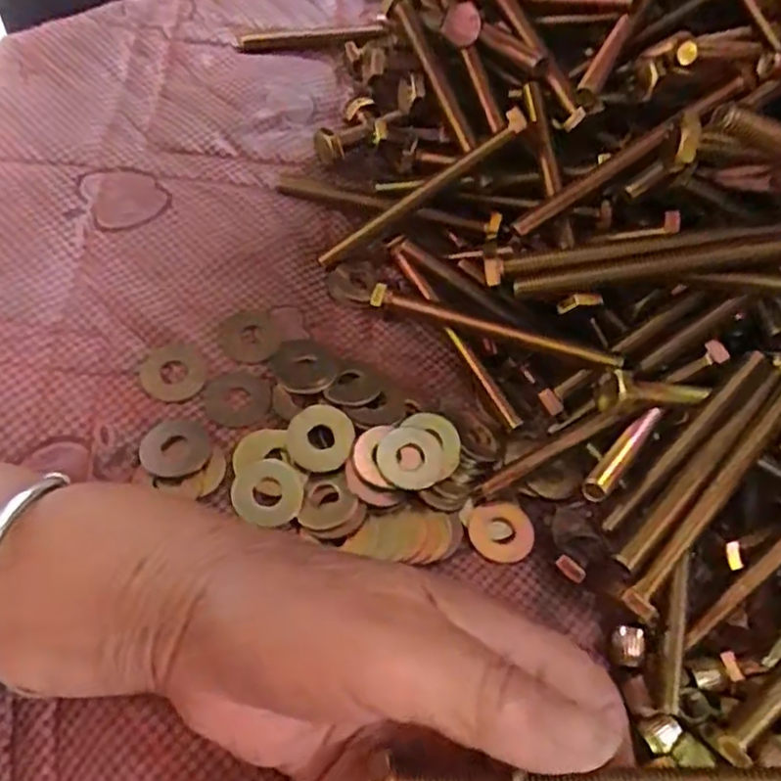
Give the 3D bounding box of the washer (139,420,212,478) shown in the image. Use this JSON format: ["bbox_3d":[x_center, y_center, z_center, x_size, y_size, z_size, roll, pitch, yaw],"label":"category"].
[{"bbox_3d":[-0.078,0.021,0.242,0.024,0.004,0.023,-11,57,-15],"label":"washer"}]

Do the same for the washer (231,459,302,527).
[{"bbox_3d":[-0.044,0.036,0.240,0.024,0.004,0.022,3,59,-5],"label":"washer"}]

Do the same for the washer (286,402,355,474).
[{"bbox_3d":[-0.026,0.017,0.248,0.024,0.004,0.025,3,59,-5],"label":"washer"}]

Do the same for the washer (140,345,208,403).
[{"bbox_3d":[-0.083,-0.007,0.259,0.023,0.004,0.024,0,63,-1],"label":"washer"}]

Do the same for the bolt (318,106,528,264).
[{"bbox_3d":[0.011,-0.084,0.285,0.103,0.006,0.009,-31,63,21],"label":"bolt"}]

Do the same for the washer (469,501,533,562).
[{"bbox_3d":[0.041,0.052,0.248,0.024,0.004,0.022,3,59,-5],"label":"washer"}]

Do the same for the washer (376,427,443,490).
[{"bbox_3d":[0.007,0.025,0.245,0.024,0.004,0.024,4,62,-7],"label":"washer"}]

